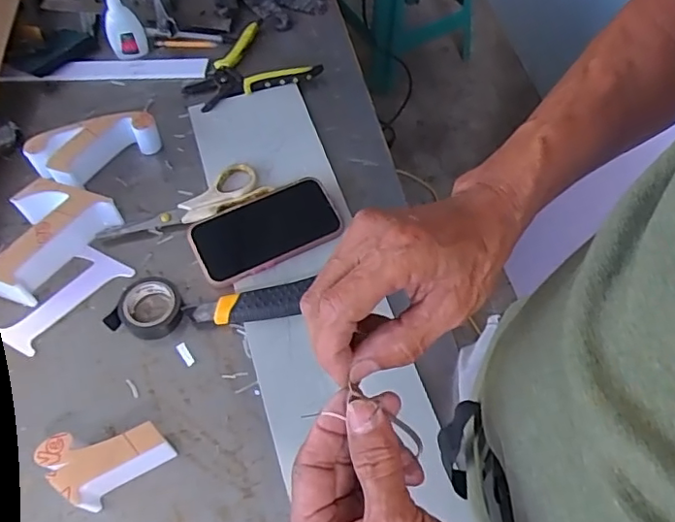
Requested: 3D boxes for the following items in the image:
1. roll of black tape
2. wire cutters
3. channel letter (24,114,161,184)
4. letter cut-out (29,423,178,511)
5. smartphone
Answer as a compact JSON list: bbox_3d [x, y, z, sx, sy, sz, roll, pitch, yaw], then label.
[{"bbox_3d":[-0.185,0.045,0.548,0.069,0.022,0.058,18,60,10],"label":"roll of black tape"},{"bbox_3d":[-0.115,-0.239,0.720,0.131,0.017,0.147,38,66,20],"label":"wire cutters"},{"bbox_3d":[-0.276,-0.130,0.641,0.078,0.046,0.125,37,66,20],"label":"channel letter"},{"bbox_3d":[-0.185,0.162,0.465,0.096,0.044,0.057,-22,60,-12],"label":"letter cut-out"},{"bbox_3d":[-0.074,-0.034,0.585,0.151,0.011,0.081,-24,68,-14],"label":"smartphone"}]

